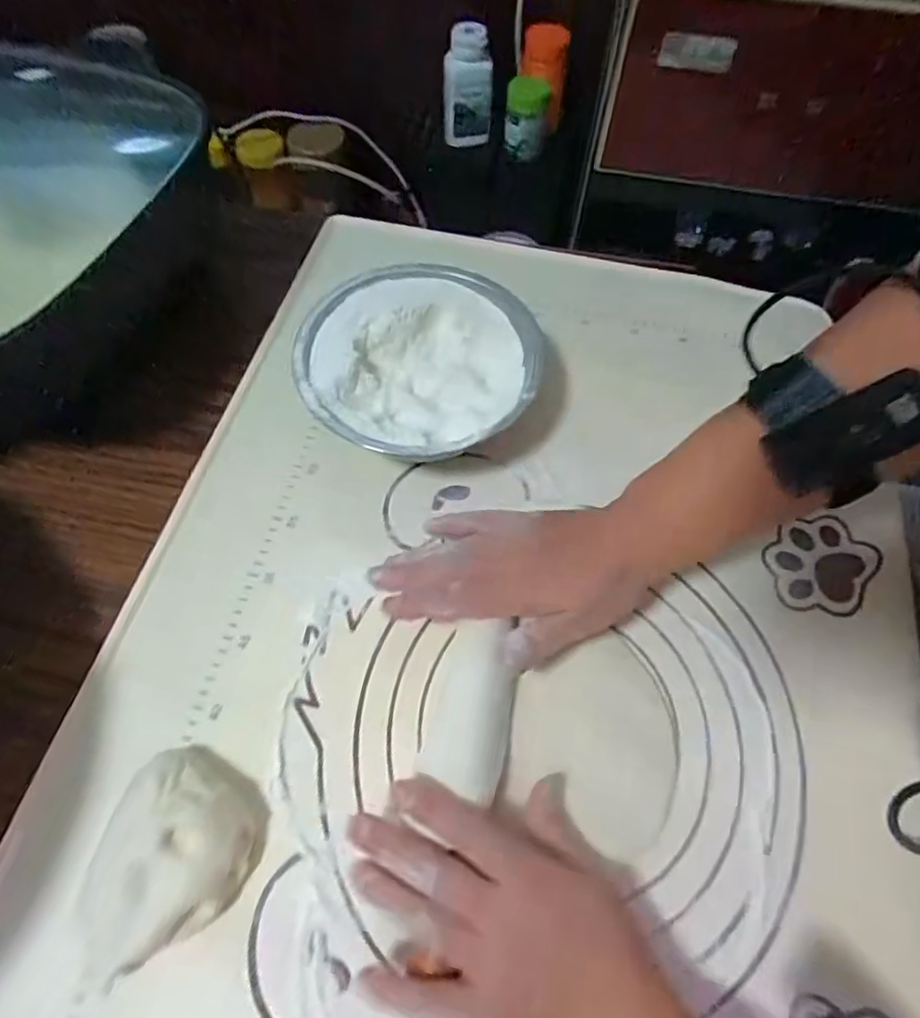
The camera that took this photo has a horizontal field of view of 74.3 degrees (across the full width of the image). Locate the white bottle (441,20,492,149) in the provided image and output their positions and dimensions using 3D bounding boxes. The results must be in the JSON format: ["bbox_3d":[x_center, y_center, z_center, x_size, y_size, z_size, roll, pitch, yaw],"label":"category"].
[{"bbox_3d":[0.009,-0.476,0.697,0.055,0.121,0.040,3,62,-1],"label":"white bottle"}]

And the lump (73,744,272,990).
[{"bbox_3d":[-0.145,0.181,0.308,0.068,0.041,0.104,17,63,7],"label":"lump"}]

